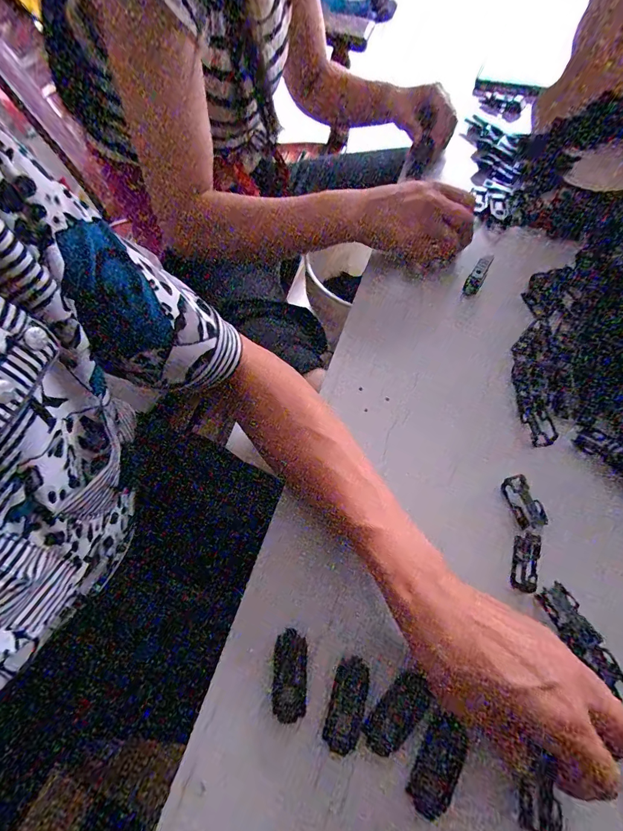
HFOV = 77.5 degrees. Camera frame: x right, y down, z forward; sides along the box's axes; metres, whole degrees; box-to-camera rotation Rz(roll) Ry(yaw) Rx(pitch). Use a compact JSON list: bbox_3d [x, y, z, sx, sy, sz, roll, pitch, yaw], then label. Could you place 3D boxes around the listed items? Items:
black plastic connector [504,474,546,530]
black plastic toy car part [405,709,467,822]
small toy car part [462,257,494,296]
[{"bbox_3d":[0.168,0.067,0.304,0.020,0.015,0.040,-14,63,-2],"label":"black plastic connector"},{"bbox_3d":[0.075,0.208,0.230,0.023,0.009,0.050,24,68,16],"label":"black plastic toy car part"},{"bbox_3d":[0.179,-0.150,0.417,0.017,0.006,0.043,31,101,17],"label":"small toy car part"}]

